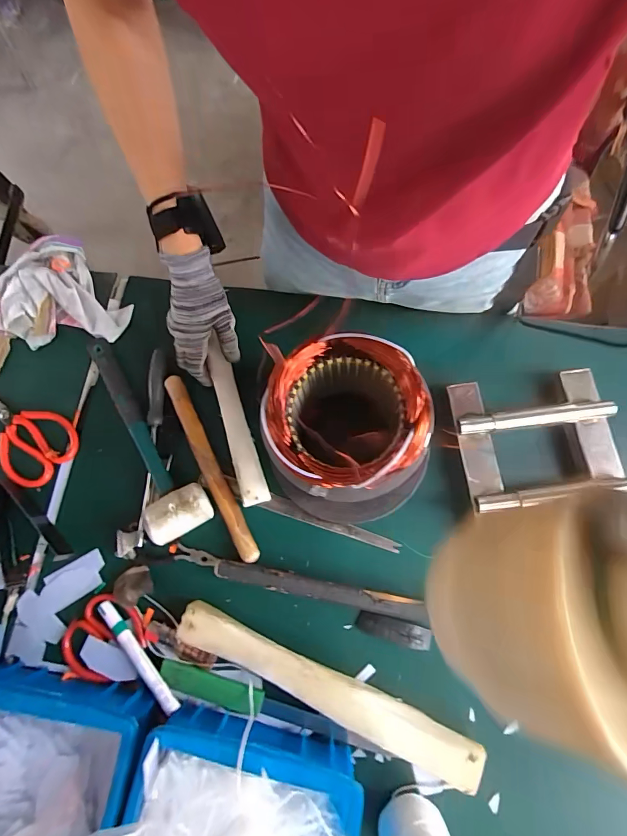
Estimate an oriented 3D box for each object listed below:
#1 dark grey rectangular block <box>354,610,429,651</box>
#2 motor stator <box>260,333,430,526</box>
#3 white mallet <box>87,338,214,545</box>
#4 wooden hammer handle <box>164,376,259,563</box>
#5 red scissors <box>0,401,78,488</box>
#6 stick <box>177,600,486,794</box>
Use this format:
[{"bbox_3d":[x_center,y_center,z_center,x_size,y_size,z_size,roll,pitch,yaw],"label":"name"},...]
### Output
[{"bbox_3d":[0.090,0.239,0.439,0.082,0.009,0.026,15,78,7],"label":"dark grey rectangular block"},{"bbox_3d":[0.024,0.024,0.406,0.153,0.175,0.156,1,76,4],"label":"motor stator"},{"bbox_3d":[-0.216,0.008,0.492,0.075,0.045,0.295,-27,76,-3],"label":"white mallet"},{"bbox_3d":[-0.129,0.059,0.482,0.022,0.022,0.246,-26,76,-3],"label":"wooden hammer handle"},{"bbox_3d":[-0.383,0.014,0.508,0.155,0.016,0.086,39,82,12],"label":"red scissors"},{"bbox_3d":[0.009,0.290,0.418,0.333,0.026,0.041,22,79,9],"label":"stick"}]

